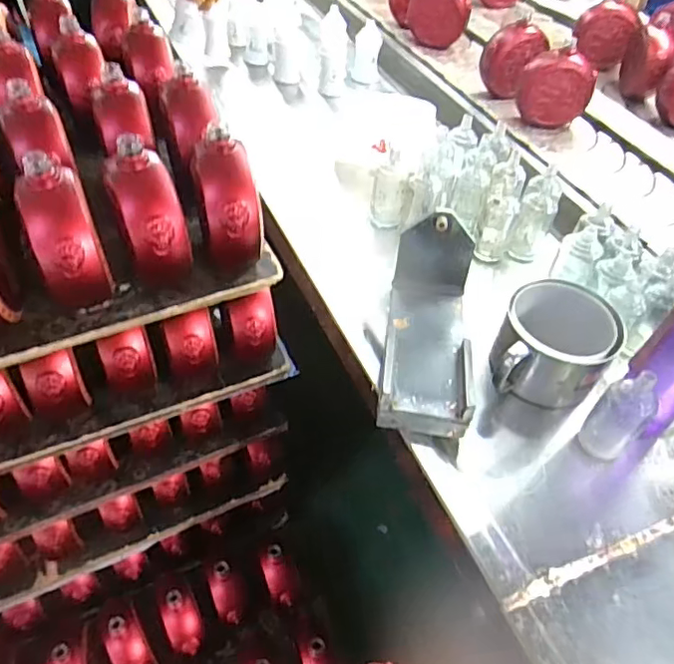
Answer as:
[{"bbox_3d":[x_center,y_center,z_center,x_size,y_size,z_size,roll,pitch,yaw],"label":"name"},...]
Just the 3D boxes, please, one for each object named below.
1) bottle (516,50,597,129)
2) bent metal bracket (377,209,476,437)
[{"bbox_3d":[0.421,-0.469,1.129,0.142,0.137,0.068,24,31,22],"label":"bottle"},{"bbox_3d":[0.116,-0.008,0.718,0.105,0.111,0.269,8,48,4],"label":"bent metal bracket"}]

